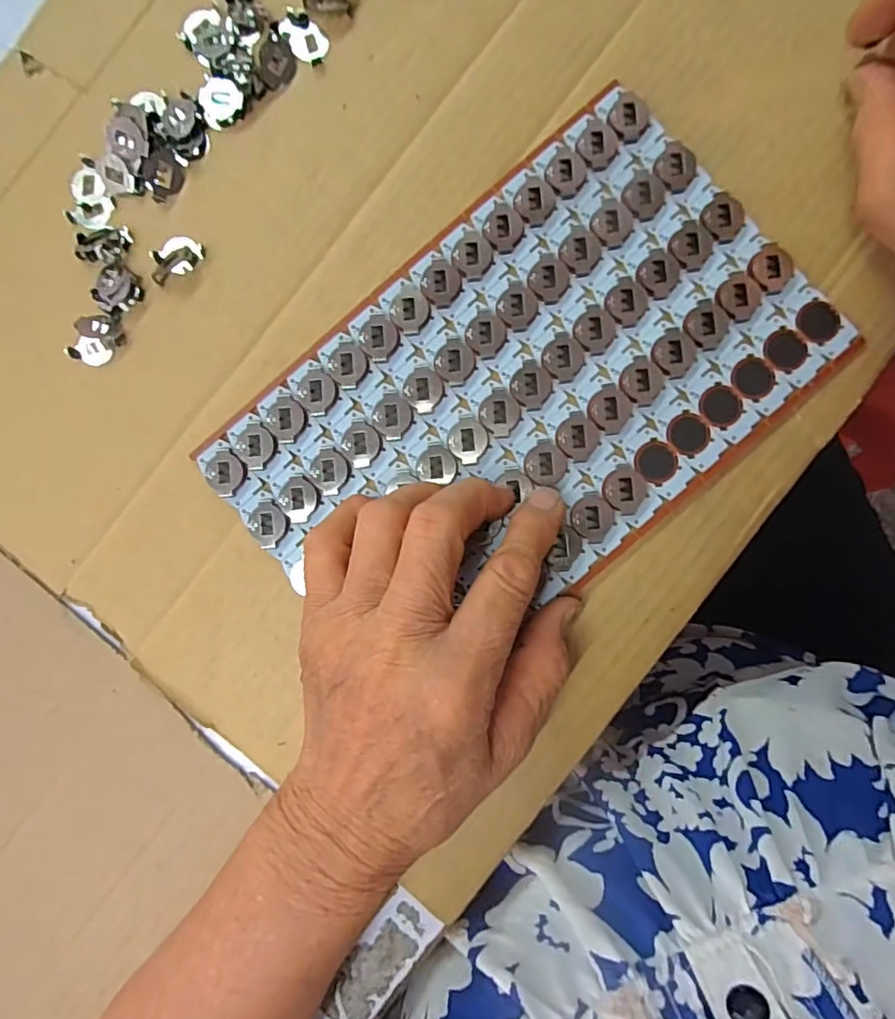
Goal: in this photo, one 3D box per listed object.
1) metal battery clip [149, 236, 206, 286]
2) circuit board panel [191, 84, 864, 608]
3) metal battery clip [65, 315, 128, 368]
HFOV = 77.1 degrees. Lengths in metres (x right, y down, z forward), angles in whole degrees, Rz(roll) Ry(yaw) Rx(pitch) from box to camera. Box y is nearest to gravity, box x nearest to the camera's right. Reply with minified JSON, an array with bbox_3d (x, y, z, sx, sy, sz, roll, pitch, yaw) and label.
[{"bbox_3d":[-0.126,-0.116,0.258,0.026,0.004,0.015,-36,86,2],"label":"metal battery clip"},{"bbox_3d":[0.030,-0.048,0.243,0.240,0.006,0.152,-41,85,2],"label":"circuit board panel"},{"bbox_3d":[-0.161,-0.078,0.258,0.022,0.005,0.023,17,89,5],"label":"metal battery clip"}]

